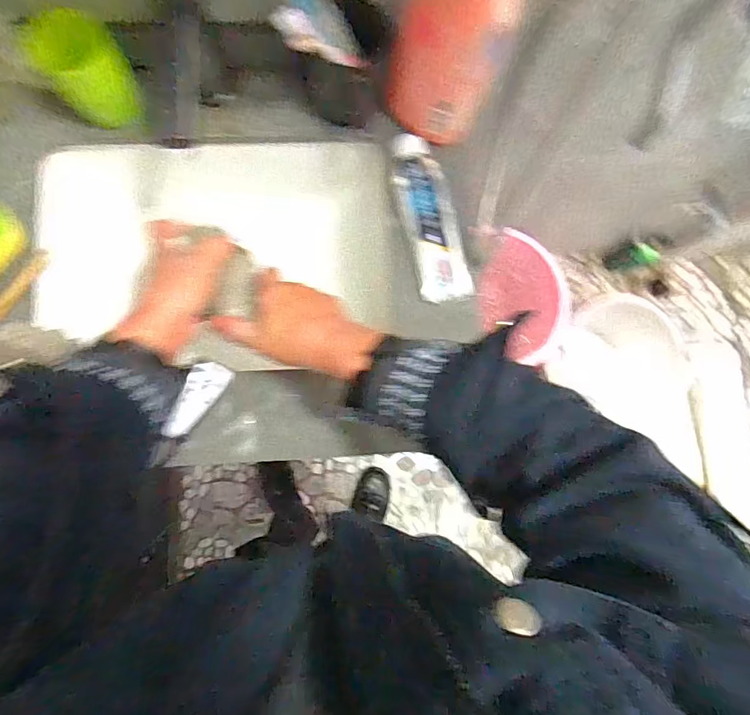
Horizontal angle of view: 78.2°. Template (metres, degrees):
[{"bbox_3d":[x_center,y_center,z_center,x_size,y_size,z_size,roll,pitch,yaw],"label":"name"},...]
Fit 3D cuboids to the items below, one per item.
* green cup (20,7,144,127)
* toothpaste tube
[{"bbox_3d":[-0.309,-0.308,0.494,0.077,0.106,0.070,1,82,-4],"label":"green cup"},{"bbox_3d":[0.063,-0.159,0.524,0.059,0.024,0.187,-14,83,-6],"label":"toothpaste tube"}]

